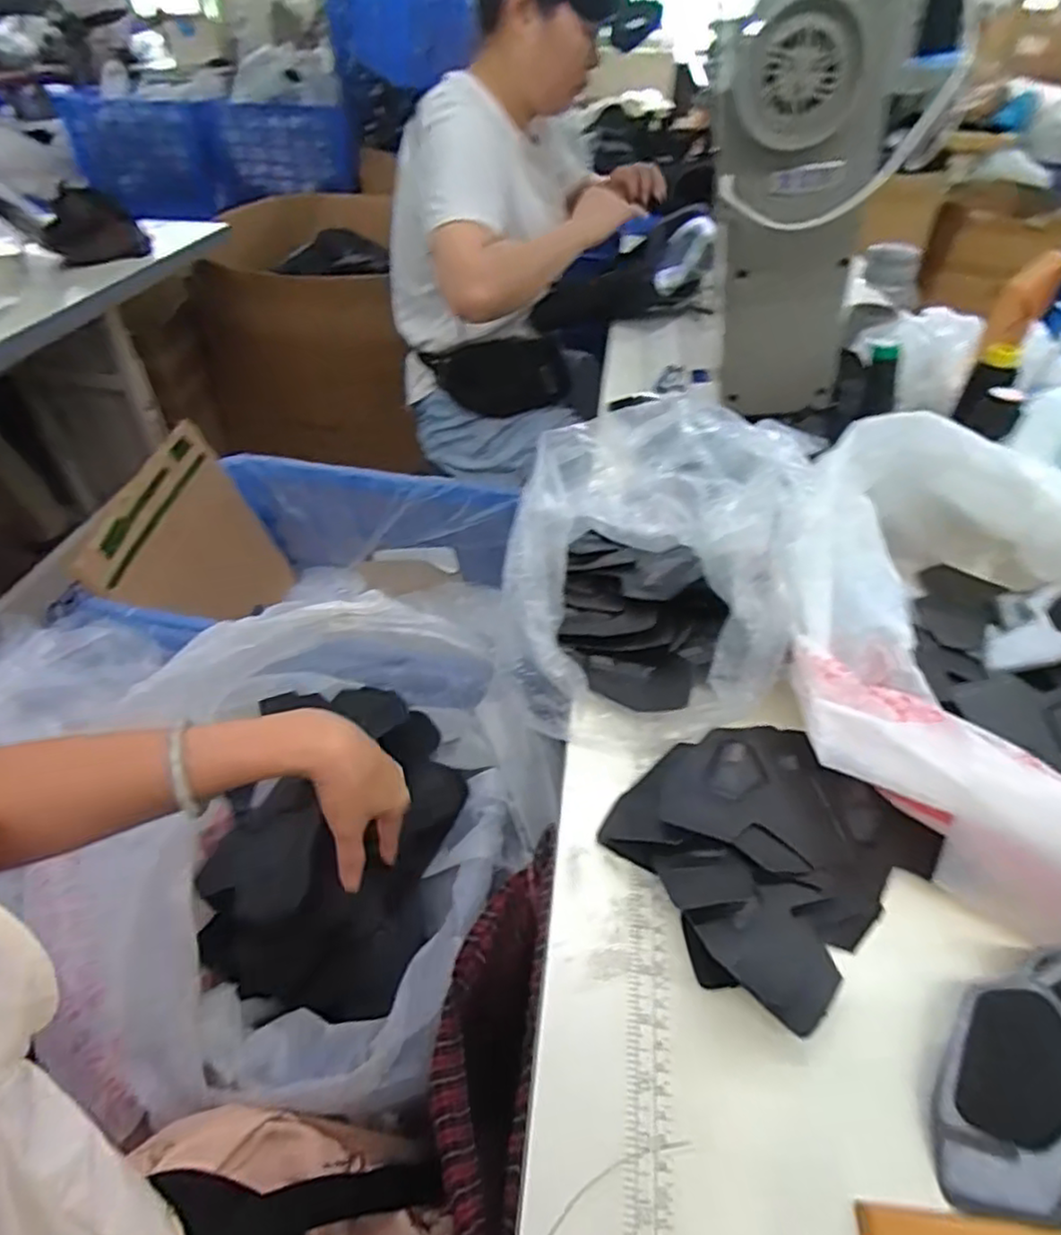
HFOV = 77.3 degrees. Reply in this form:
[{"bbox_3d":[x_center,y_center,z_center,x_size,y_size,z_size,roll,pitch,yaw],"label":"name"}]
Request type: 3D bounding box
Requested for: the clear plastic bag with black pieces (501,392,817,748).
[{"bbox_3d":[0.089,-0.045,0.518,0.209,0.162,0.231,6,43,4],"label":"clear plastic bag with black pieces"}]

